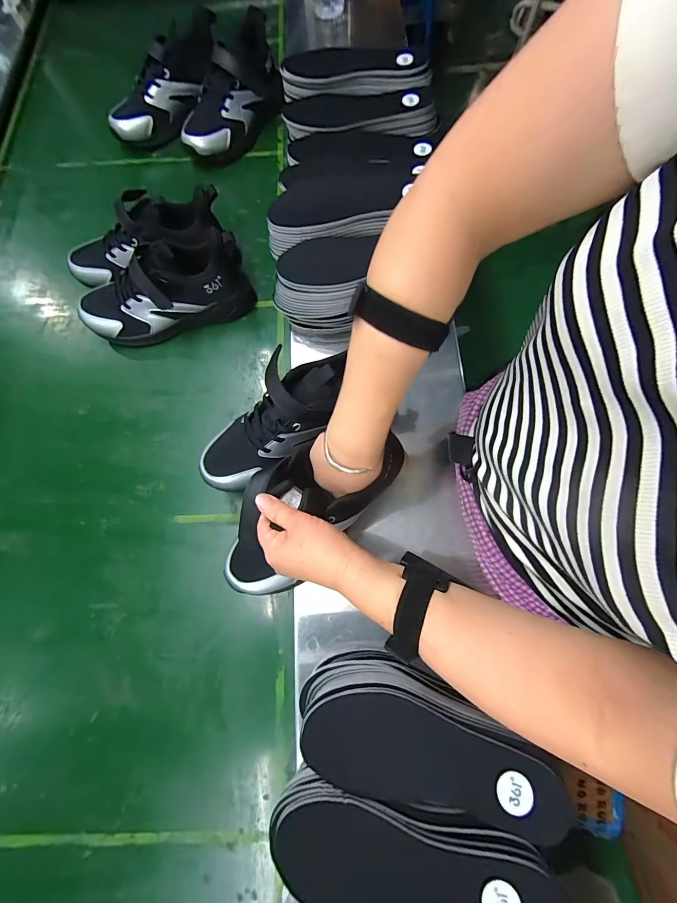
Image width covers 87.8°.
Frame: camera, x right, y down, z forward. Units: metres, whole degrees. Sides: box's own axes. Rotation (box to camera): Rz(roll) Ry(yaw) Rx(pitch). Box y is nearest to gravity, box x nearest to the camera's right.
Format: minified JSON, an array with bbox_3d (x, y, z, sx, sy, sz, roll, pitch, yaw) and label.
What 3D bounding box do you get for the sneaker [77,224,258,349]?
[{"bbox_3d":[-0.250,-0.226,0.500,0.239,0.108,0.088,-10,74,-2],"label":"sneaker"}]

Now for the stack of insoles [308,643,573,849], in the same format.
[{"bbox_3d":[0.075,0.253,0.326,0.213,0.090,0.091,9,74,4],"label":"stack of insoles"}]

